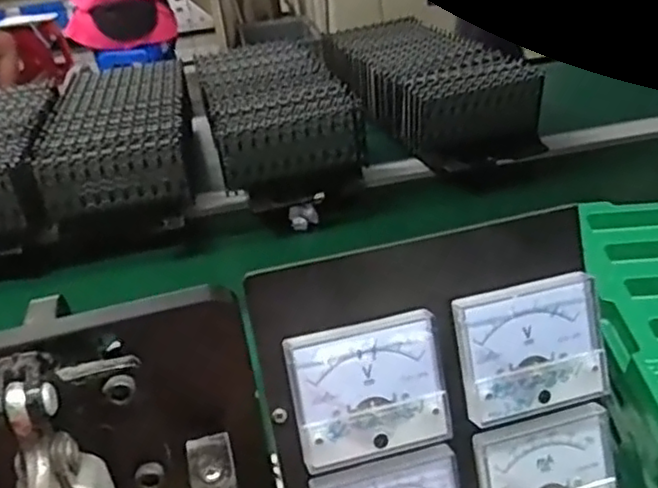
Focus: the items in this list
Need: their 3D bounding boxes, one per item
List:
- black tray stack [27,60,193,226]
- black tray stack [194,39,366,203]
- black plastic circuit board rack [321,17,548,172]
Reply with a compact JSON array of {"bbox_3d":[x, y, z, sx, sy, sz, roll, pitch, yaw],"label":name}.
[{"bbox_3d":[-0.271,-0.149,0.887,0.165,0.076,0.341,-10,31,-6],"label":"black tray stack"},{"bbox_3d":[-0.081,-0.188,0.932,0.171,0.088,0.380,-12,31,-9],"label":"black tray stack"},{"bbox_3d":[0.129,-0.226,0.960,0.172,0.094,0.388,-16,32,-16],"label":"black plastic circuit board rack"}]

